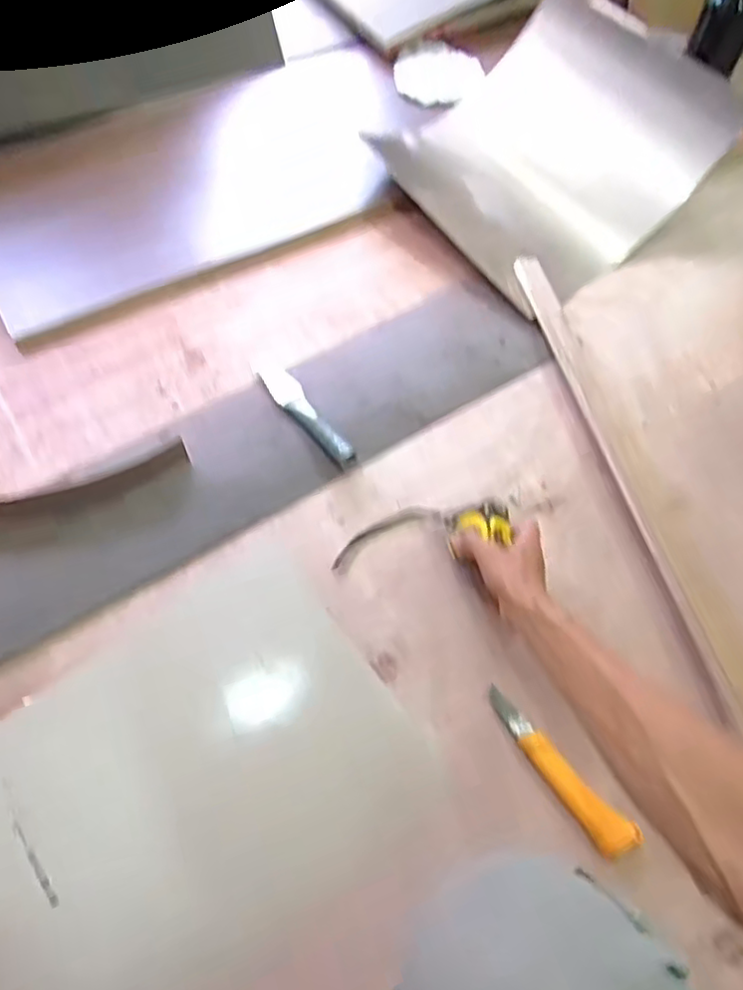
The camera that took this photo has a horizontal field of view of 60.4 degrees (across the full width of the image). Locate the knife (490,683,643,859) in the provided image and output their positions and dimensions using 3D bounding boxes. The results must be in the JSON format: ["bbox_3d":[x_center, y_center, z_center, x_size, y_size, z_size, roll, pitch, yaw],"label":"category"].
[{"bbox_3d":[0.178,0.266,0.620,0.034,0.022,0.179,-36,68,-20],"label":"knife"}]

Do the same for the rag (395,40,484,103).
[{"bbox_3d":[0.118,-0.759,1.148,0.158,0.032,0.164,17,62,7],"label":"rag"}]

